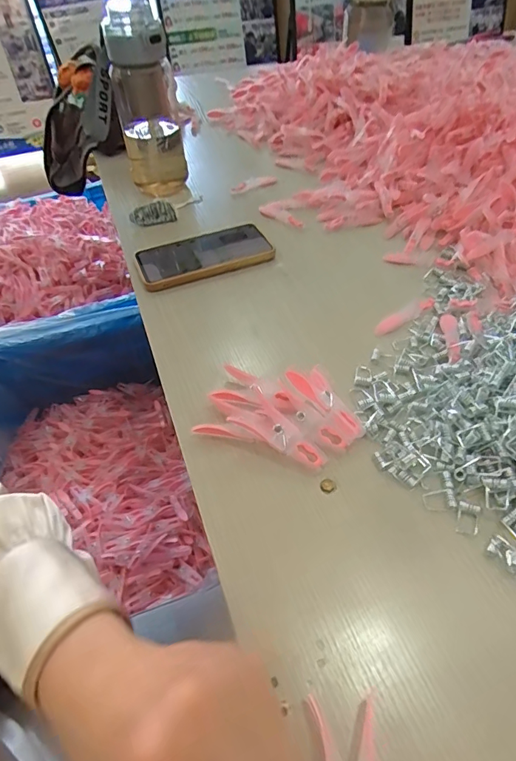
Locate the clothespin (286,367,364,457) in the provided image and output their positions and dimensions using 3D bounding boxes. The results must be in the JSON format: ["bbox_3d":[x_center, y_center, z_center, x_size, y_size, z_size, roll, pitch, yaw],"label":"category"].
[{"bbox_3d":[0.054,0.022,0.362,0.030,0.016,0.077,-24,52,-14],"label":"clothespin"}]

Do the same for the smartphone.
[{"bbox_3d":[-0.063,-0.147,0.525,0.154,0.016,0.079,-18,50,-13],"label":"smartphone"}]

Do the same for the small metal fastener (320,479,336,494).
[{"bbox_3d":[0.052,0.077,0.327,0.011,0.004,0.011,5,51,10],"label":"small metal fastener"}]

